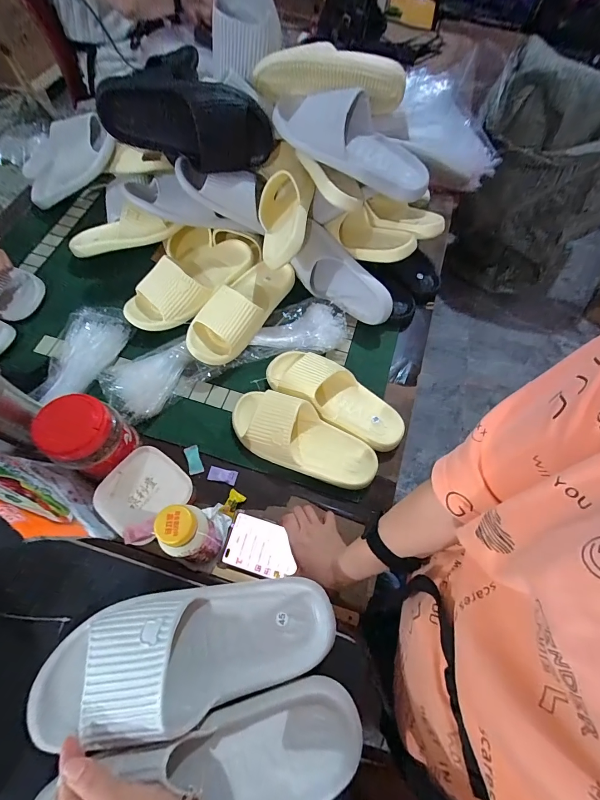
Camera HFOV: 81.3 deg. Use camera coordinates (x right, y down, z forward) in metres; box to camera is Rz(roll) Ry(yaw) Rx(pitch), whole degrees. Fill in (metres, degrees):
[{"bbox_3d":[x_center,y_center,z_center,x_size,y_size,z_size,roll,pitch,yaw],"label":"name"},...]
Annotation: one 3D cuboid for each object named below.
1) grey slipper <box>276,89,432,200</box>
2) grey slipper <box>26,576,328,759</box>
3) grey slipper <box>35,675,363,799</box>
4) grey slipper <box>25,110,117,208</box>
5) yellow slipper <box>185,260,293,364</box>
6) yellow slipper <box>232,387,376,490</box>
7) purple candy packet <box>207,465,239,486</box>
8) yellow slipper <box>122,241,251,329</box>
[{"bbox_3d":[0.077,-0.430,0.570,0.285,0.082,0.115,28,66,10],"label":"grey slipper"},{"bbox_3d":[-0.108,0.244,0.342,0.288,0.070,0.104,-7,65,-13],"label":"grey slipper"},{"bbox_3d":[-0.086,0.341,0.296,0.297,0.058,0.108,-15,66,-12],"label":"grey slipper"},{"bbox_3d":[-0.482,-0.494,0.719,0.258,0.085,0.067,-12,61,25],"label":"grey slipper"},{"bbox_3d":[-0.108,-0.170,0.636,0.102,0.065,0.248,26,65,9],"label":"yellow slipper"},{"bbox_3d":[0.001,0.058,0.546,0.242,0.058,0.098,27,65,9],"label":"yellow slipper"},{"bbox_3d":[-0.123,0.120,0.558,0.046,0.006,0.023,14,64,3],"label":"purple candy packet"},{"bbox_3d":[-0.200,-0.224,0.656,0.260,0.063,0.105,-40,73,-20],"label":"yellow slipper"}]

